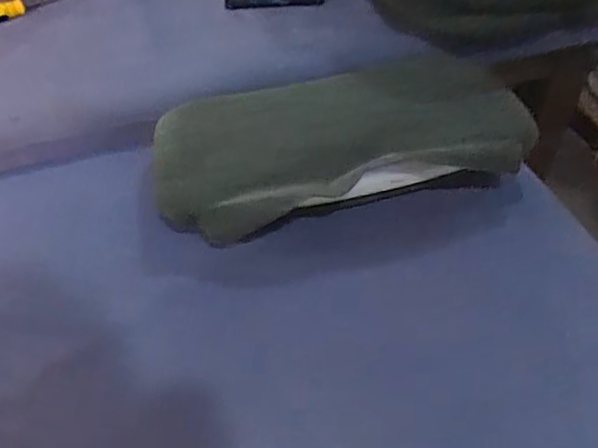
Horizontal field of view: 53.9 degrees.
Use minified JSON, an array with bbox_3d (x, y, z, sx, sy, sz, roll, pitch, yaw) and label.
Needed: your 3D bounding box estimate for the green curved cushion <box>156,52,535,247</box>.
[{"bbox_3d":[0.030,-0.100,0.690,0.410,0.080,0.231,-13,49,-9],"label":"green curved cushion"}]

